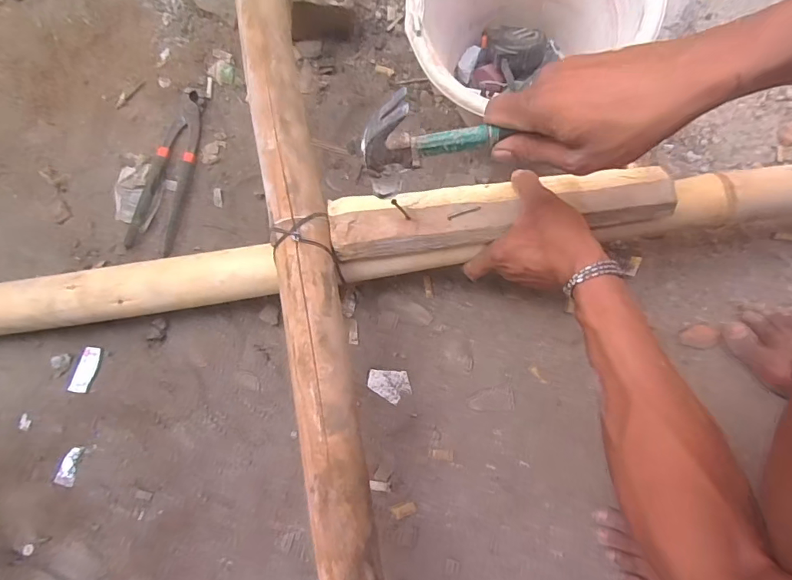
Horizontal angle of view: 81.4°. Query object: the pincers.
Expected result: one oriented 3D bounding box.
[{"bbox_3d":[-0.285,-0.151,0.581,0.052,0.029,0.209,9,72,1],"label":"pincers"}]

